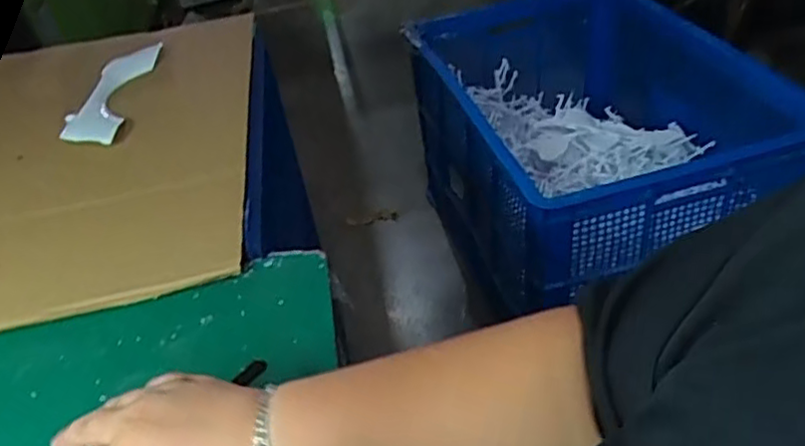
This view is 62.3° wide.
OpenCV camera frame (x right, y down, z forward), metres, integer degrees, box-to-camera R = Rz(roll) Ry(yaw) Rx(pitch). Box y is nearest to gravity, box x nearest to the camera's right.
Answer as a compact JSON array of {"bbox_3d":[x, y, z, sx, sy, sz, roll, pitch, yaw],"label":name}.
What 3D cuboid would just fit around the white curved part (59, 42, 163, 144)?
[{"bbox_3d":[-0.376,-0.167,0.855,0.079,0.014,0.225,-6,39,4],"label":"white curved part"}]

